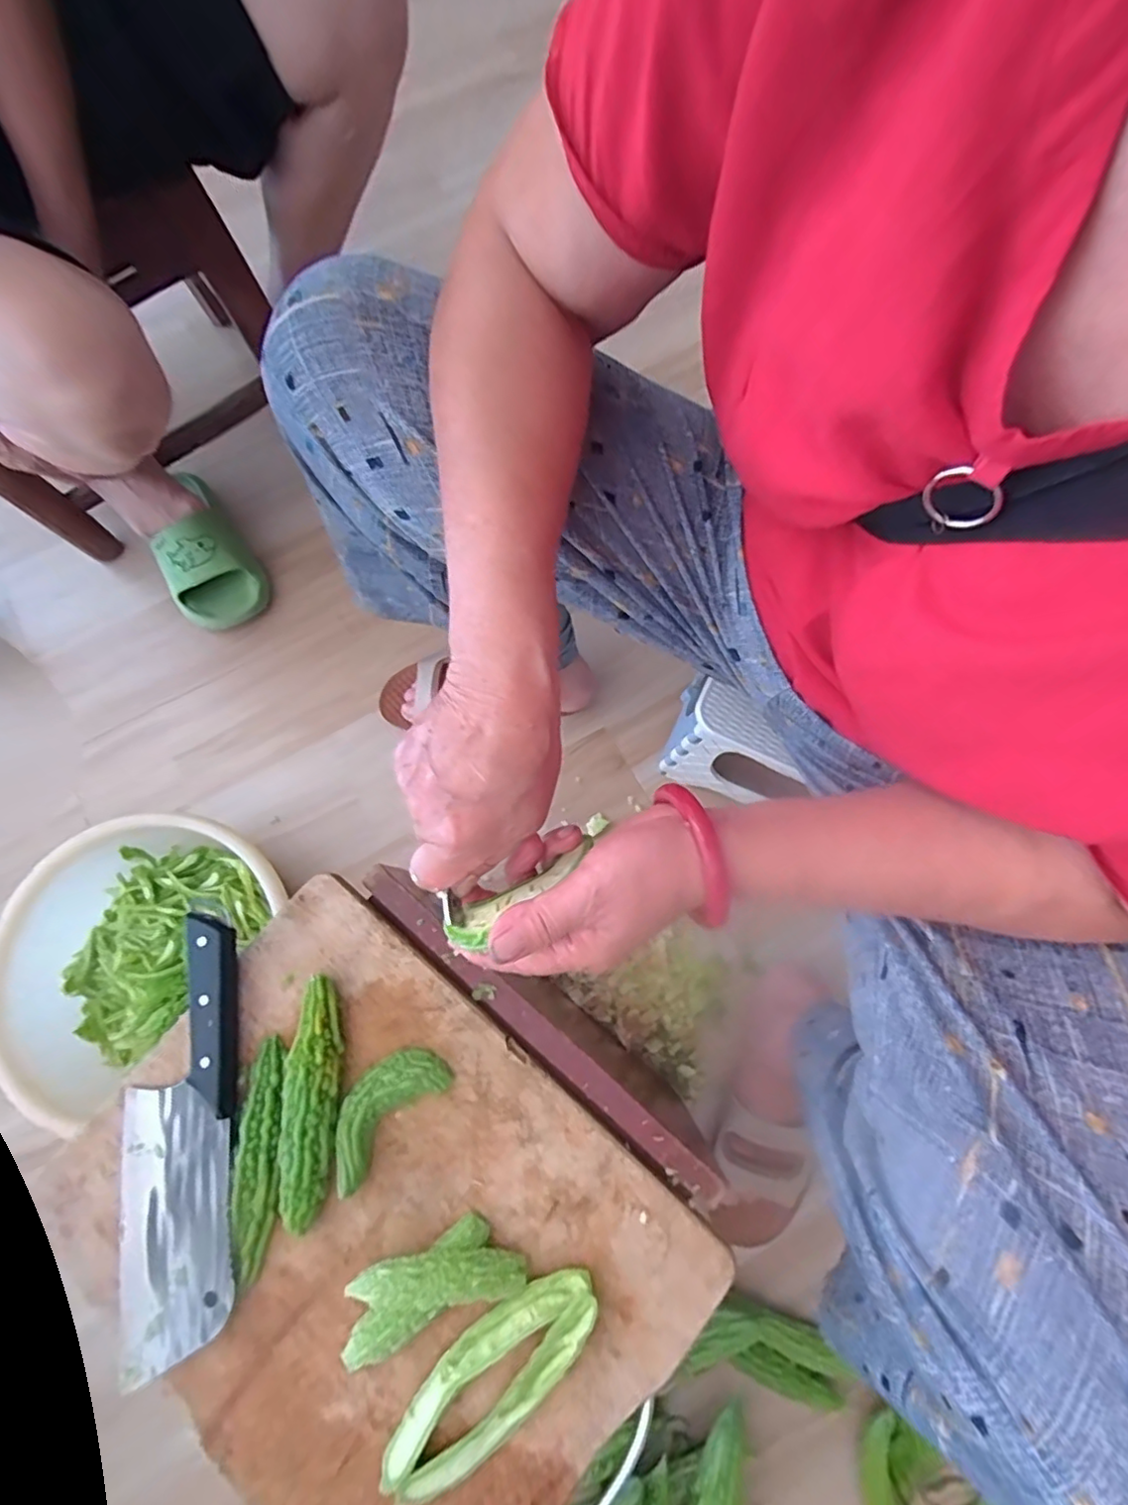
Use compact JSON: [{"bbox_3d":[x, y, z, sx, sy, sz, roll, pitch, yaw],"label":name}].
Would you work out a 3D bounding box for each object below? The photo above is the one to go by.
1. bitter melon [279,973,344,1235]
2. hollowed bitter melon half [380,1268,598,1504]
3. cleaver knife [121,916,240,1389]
[{"bbox_3d":[-0.171,0.234,0.411,0.032,0.023,0.151,-2,73,1],"label":"bitter melon"},{"bbox_3d":[-0.044,0.390,0.376,0.157,0.016,0.056,-37,76,-9],"label":"hollowed bitter melon half"},{"bbox_3d":[-0.264,0.257,0.414,0.078,0.023,0.273,-6,73,0],"label":"cleaver knife"}]

